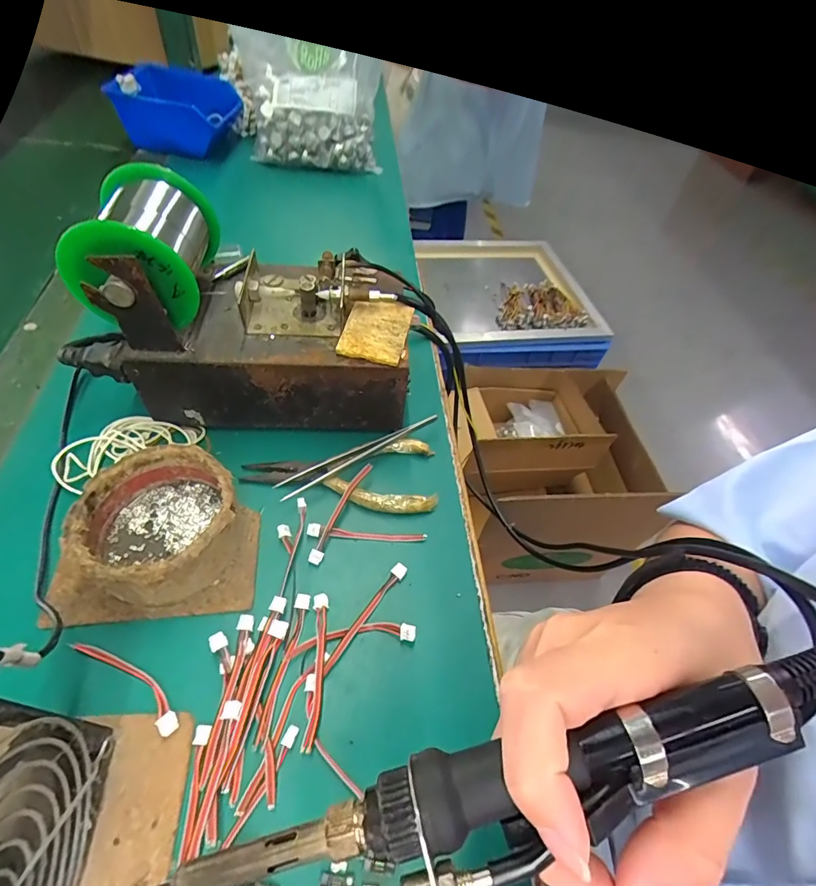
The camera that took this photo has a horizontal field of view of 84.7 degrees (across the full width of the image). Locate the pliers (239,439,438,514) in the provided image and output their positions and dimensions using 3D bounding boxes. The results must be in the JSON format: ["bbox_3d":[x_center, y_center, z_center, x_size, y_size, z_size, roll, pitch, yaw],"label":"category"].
[{"bbox_3d":[-0.046,0.019,0.316,0.131,0.012,0.059,7,52,-4],"label":"pliers"}]

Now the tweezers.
[{"bbox_3d":[-0.034,0.004,0.318,0.123,0.010,0.016,-26,61,-26],"label":"tweezers"}]

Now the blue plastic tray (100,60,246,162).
[{"bbox_3d":[-0.305,-0.439,0.592,0.145,0.067,0.115,10,52,-1],"label":"blue plastic tray"}]

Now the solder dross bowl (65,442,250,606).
[{"bbox_3d":[-0.142,0.047,0.259,0.082,0.041,0.083,4,52,-6],"label":"solder dross bowl"}]

